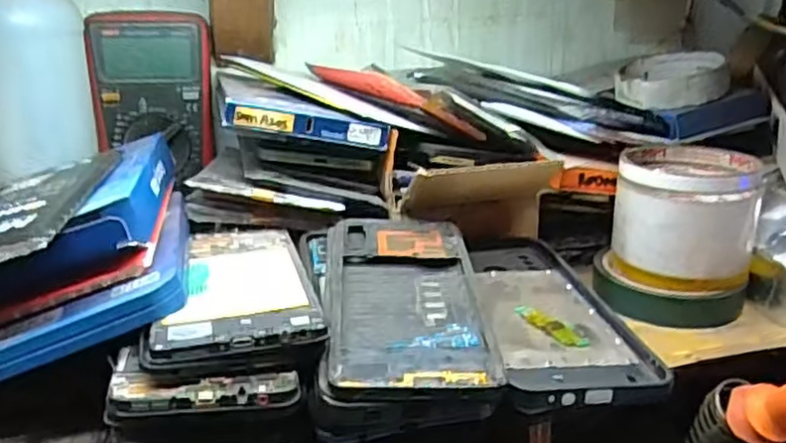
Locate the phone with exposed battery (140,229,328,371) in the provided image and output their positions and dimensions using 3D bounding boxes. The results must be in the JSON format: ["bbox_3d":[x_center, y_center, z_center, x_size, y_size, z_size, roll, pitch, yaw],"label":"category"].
[{"bbox_3d":[-0.079,0.030,0.335,0.072,0.016,0.147,-7,19,-13],"label":"phone with exposed battery"}]

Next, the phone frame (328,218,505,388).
[{"bbox_3d":[0.007,0.034,0.337,0.072,0.008,0.154,1,25,-4],"label":"phone frame"}]

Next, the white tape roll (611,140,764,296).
[{"bbox_3d":[0.185,-0.005,0.428,0.081,0.069,0.097,6,20,24],"label":"white tape roll"}]

